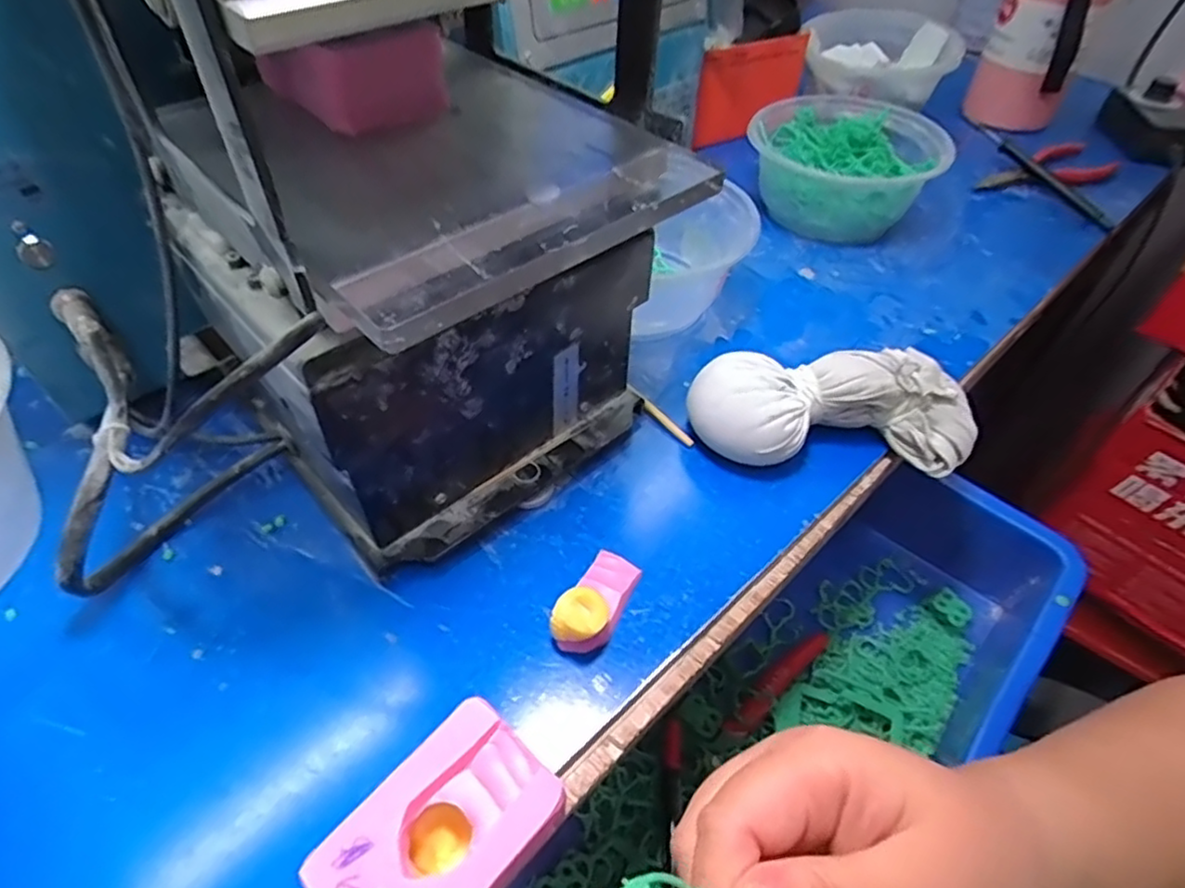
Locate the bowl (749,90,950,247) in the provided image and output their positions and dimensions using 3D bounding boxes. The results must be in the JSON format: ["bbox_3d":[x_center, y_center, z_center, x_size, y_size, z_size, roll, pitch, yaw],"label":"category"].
[{"bbox_3d":[0.178,-0.196,0.481,0.126,0.064,0.128,1,48,-1],"label":"bowl"}]

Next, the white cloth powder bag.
[{"bbox_3d":[0.121,-0.016,0.334,0.140,0.044,0.051,1,48,-1],"label":"white cloth powder bag"}]

